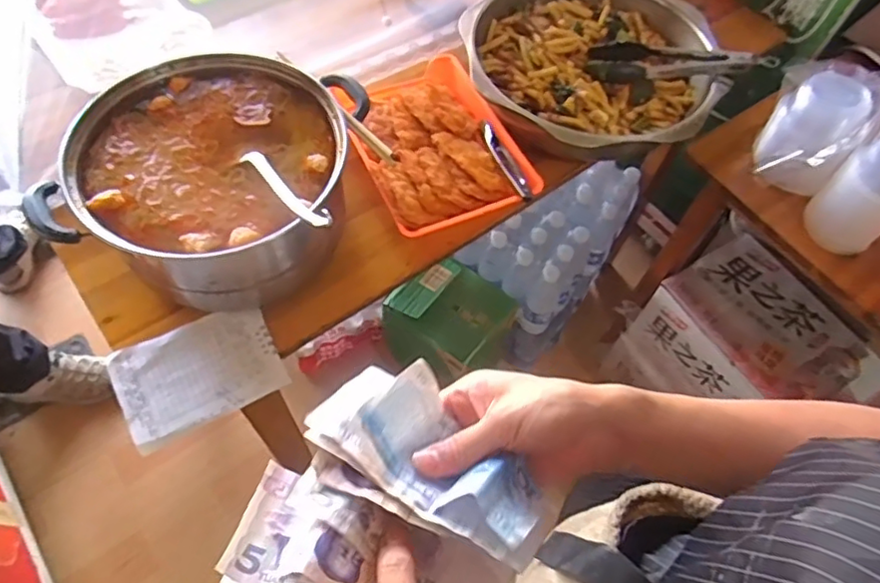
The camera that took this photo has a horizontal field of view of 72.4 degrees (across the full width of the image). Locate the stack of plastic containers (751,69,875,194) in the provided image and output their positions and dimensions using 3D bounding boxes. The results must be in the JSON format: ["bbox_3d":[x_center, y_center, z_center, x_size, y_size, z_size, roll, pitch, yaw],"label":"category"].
[{"bbox_3d":[0.510,-0.212,0.835,0.114,0.123,0.145,28,62,22],"label":"stack of plastic containers"}]

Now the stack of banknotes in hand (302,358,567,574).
[{"bbox_3d":[0.003,0.092,0.347,0.138,0.055,0.076,32,64,17],"label":"stack of banknotes in hand"}]

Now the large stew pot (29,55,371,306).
[{"bbox_3d":[-0.251,-0.128,0.716,0.300,0.157,0.280,-2,55,3],"label":"large stew pot"}]

